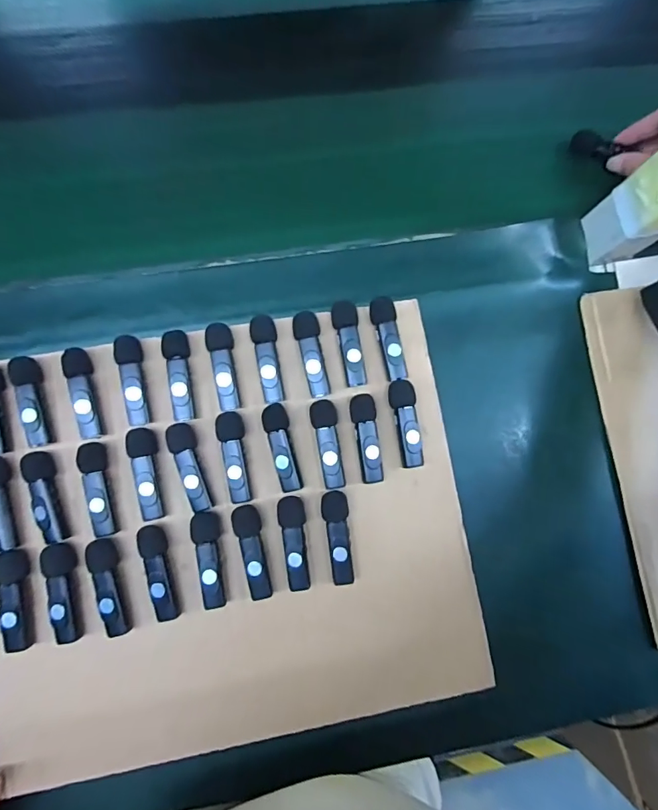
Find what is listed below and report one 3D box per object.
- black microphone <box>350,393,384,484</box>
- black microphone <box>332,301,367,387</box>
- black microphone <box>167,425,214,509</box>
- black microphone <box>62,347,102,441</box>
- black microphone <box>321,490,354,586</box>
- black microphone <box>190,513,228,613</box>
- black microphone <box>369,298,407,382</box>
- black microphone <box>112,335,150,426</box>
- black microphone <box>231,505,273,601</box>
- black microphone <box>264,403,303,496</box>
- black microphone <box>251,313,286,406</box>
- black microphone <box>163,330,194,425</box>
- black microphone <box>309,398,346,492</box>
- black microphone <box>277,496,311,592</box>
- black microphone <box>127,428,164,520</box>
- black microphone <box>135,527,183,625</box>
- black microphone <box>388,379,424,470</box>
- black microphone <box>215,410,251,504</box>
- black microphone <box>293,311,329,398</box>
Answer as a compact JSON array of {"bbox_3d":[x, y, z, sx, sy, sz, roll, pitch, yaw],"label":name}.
[{"bbox_3d":[0.028,0.025,0.323,0.019,0.017,0.065,-5,83,-6],"label":"black microphone"},{"bbox_3d":[0.015,-0.046,0.331,0.020,0.017,0.063,-6,83,-6],"label":"black microphone"},{"bbox_3d":[-0.100,0.045,0.312,0.018,0.016,0.063,-13,84,-7],"label":"black microphone"},{"bbox_3d":[-0.175,-0.008,0.310,0.015,0.019,0.064,-12,84,-7],"label":"black microphone"},{"bbox_3d":[0.006,0.096,0.314,0.020,0.013,0.065,-3,83,-5],"label":"black microphone"},{"bbox_3d":[-0.085,0.109,0.308,0.020,0.017,0.065,-4,83,-6],"label":"black microphone"},{"bbox_3d":[0.046,-0.051,0.332,0.020,0.015,0.064,-12,84,-7],"label":"black microphone"},{"bbox_3d":[-0.142,-0.018,0.312,0.017,0.021,0.064,-9,84,-6],"label":"black microphone"},{"bbox_3d":[-0.055,0.105,0.310,0.019,0.015,0.065,-9,84,-6],"label":"black microphone"},{"bbox_3d":[-0.035,0.031,0.320,0.018,0.019,0.064,-11,84,-6],"label":"black microphone"},{"bbox_3d":[-0.046,-0.034,0.325,0.018,0.019,0.064,-7,83,-6],"label":"black microphone"},{"bbox_3d":[-0.108,-0.021,0.316,0.017,0.018,0.065,-8,84,-6],"label":"black microphone"},{"bbox_3d":[-0.001,0.029,0.322,0.020,0.019,0.064,-6,83,-6],"label":"black microphone"},{"bbox_3d":[-0.025,0.099,0.313,0.019,0.014,0.065,-5,83,-6],"label":"black microphone"},{"bbox_3d":[-0.131,0.049,0.309,0.018,0.017,0.064,-6,83,-6],"label":"black microphone"},{"bbox_3d":[-0.118,0.117,0.303,0.015,0.017,0.064,-14,84,-7],"label":"black microphone"},{"bbox_3d":[0.057,0.014,0.327,0.020,0.016,0.065,-5,83,-6],"label":"black microphone"},{"bbox_3d":[-0.069,0.038,0.316,0.019,0.018,0.064,-5,83,-6],"label":"black microphone"},{"bbox_3d":[-0.014,-0.037,0.328,0.020,0.018,0.064,-7,84,-6],"label":"black microphone"}]

